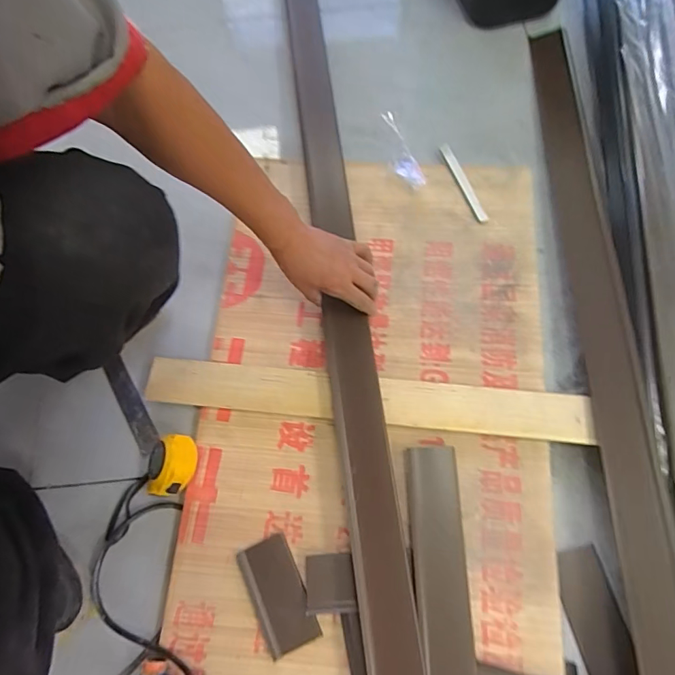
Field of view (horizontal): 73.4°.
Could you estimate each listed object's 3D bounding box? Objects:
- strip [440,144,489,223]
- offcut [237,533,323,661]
[{"bbox_3d":[0.181,-0.224,0.652,0.014,0.011,0.132,-22,73,-5],"label":"strip"},{"bbox_3d":[-0.067,0.291,0.512,0.057,0.004,0.115,-25,74,-6],"label":"offcut"}]

